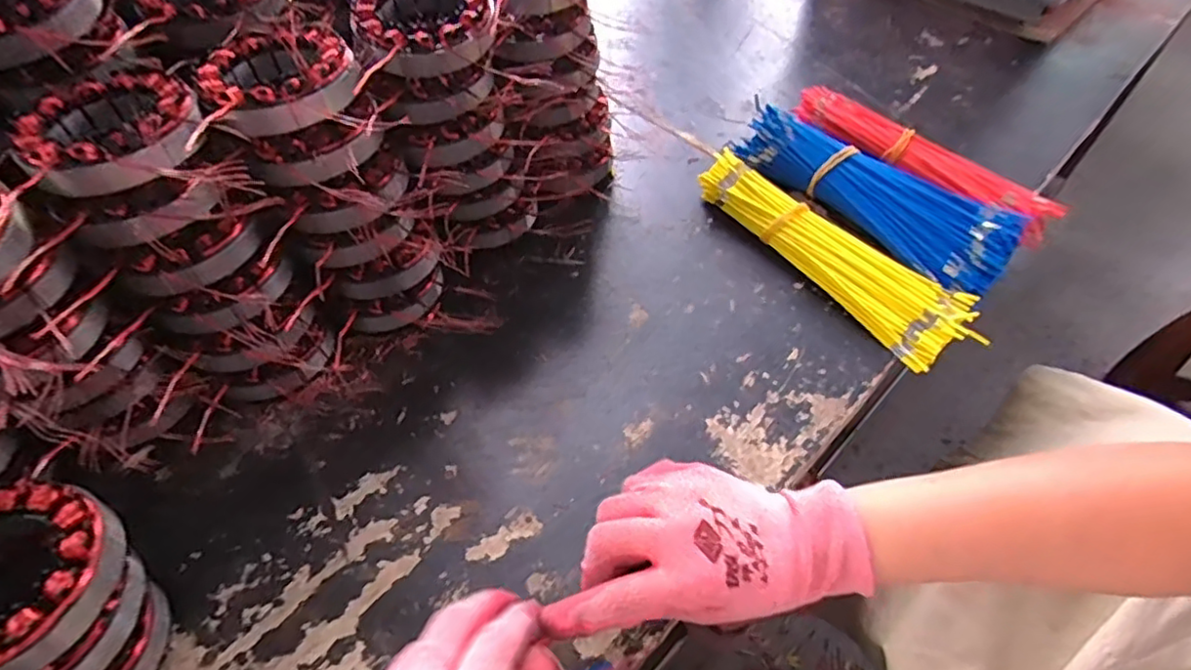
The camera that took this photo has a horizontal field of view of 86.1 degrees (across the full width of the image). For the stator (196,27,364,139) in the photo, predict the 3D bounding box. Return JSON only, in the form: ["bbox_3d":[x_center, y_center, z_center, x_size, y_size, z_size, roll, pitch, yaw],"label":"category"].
[{"bbox_3d":[-0.183,-0.153,0.372,0.083,0.025,0.090,-17,55,-14],"label":"stator"}]

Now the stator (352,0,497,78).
[{"bbox_3d":[-0.110,-0.204,0.411,0.083,0.033,0.091,-17,55,-14],"label":"stator"}]

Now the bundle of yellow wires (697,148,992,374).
[{"bbox_3d":[0.190,-0.074,0.516,0.071,0.025,0.241,-30,59,-23],"label":"bundle of yellow wires"}]

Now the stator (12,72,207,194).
[{"bbox_3d":[-0.256,-0.112,0.341,0.085,0.026,0.083,1,52,-1],"label":"stator"}]

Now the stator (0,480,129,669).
[{"bbox_3d":[-0.265,0.114,0.290,0.091,0.038,0.087,1,52,-1],"label":"stator"}]

